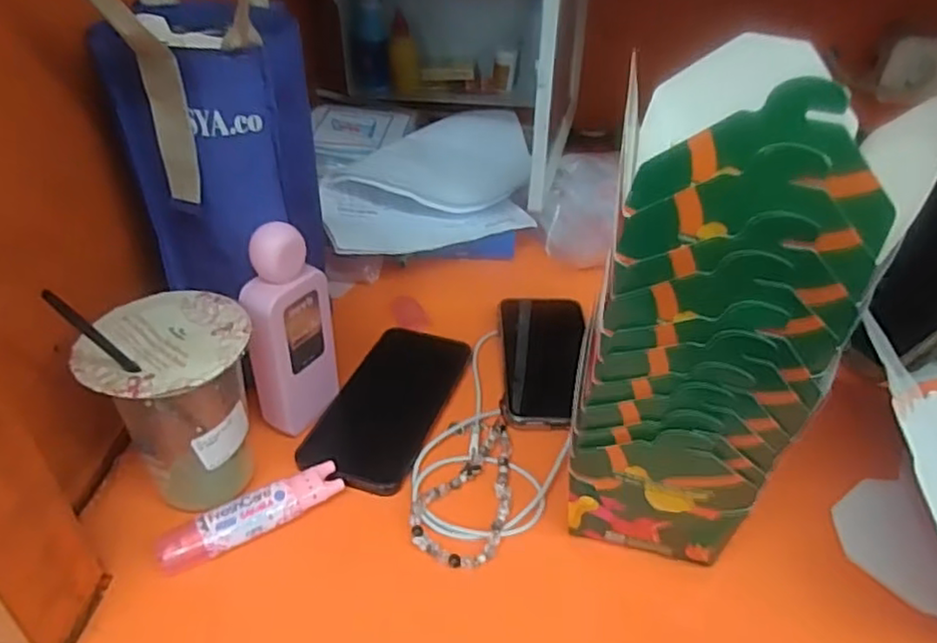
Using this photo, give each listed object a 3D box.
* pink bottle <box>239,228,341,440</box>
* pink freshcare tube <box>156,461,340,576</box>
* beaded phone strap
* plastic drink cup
[{"bbox_3d":[-0.120,0.005,0.448,0.030,0.146,0.059,18,40,22],"label":"pink bottle"},{"bbox_3d":[-0.131,0.116,0.409,0.110,0.014,0.024,-20,41,-26],"label":"pink freshcare tube"},{"bbox_3d":[0.006,0.107,0.441,0.056,0.005,0.120,15,38,18],"label":"beaded phone strap"},{"bbox_3d":[-0.170,0.042,0.393,0.087,0.144,0.084,1,36,-1],"label":"plastic drink cup"}]

